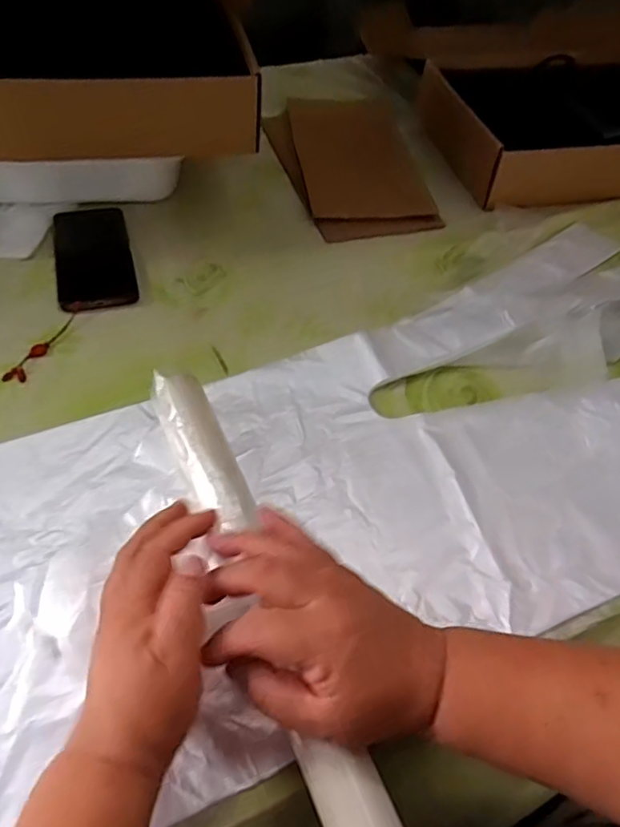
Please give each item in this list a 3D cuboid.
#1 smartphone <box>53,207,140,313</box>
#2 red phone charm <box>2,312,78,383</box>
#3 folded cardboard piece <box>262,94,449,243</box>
[{"bbox_3d":[-0.230,-0.169,0.653,0.076,0.004,0.163,-11,54,-13],"label":"smartphone"},{"bbox_3d":[-0.249,-0.063,0.575,0.018,0.004,0.097,20,53,11],"label":"red phone charm"},{"bbox_3d":[0.055,-0.330,0.791,0.170,0.024,0.282,-10,54,-12],"label":"folded cardboard piece"}]

